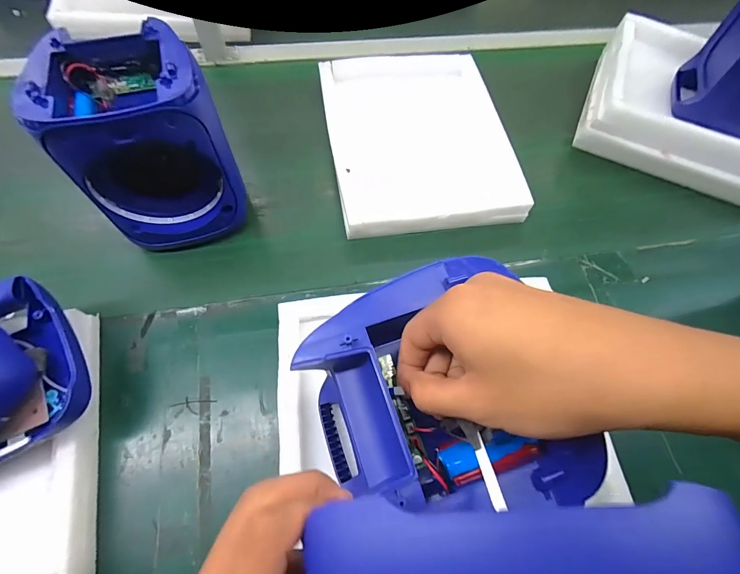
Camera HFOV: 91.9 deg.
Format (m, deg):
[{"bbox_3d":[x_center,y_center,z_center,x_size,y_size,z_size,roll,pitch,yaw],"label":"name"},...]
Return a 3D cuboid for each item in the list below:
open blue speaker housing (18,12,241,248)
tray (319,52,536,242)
[{"bbox_3d":[-0.268,-0.175,0.455,0.158,0.214,0.168,-18,67,-11],"label":"open blue speaker housing"},{"bbox_3d":[0.077,-0.265,0.615,0.288,0.038,0.387,-6,65,-6],"label":"tray"}]

